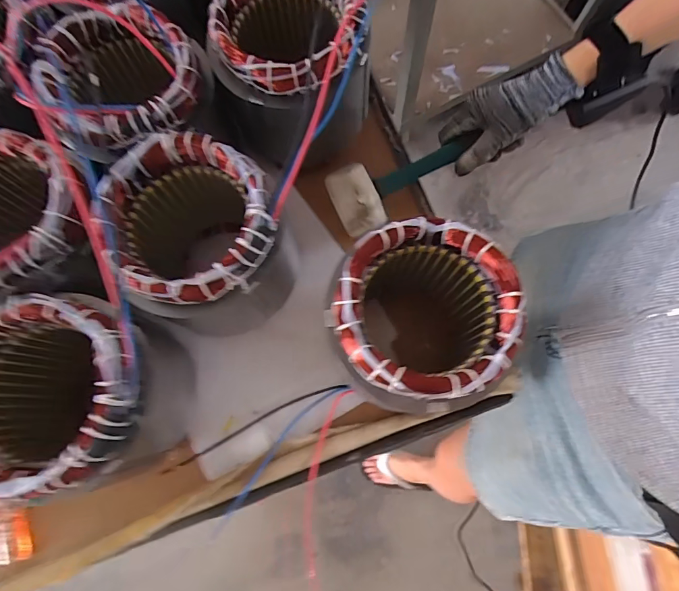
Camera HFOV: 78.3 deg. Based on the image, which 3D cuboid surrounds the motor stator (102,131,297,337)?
[{"bbox_3d":[-0.126,-0.044,0.396,0.141,0.160,0.141,0,75,1],"label":"motor stator"}]

